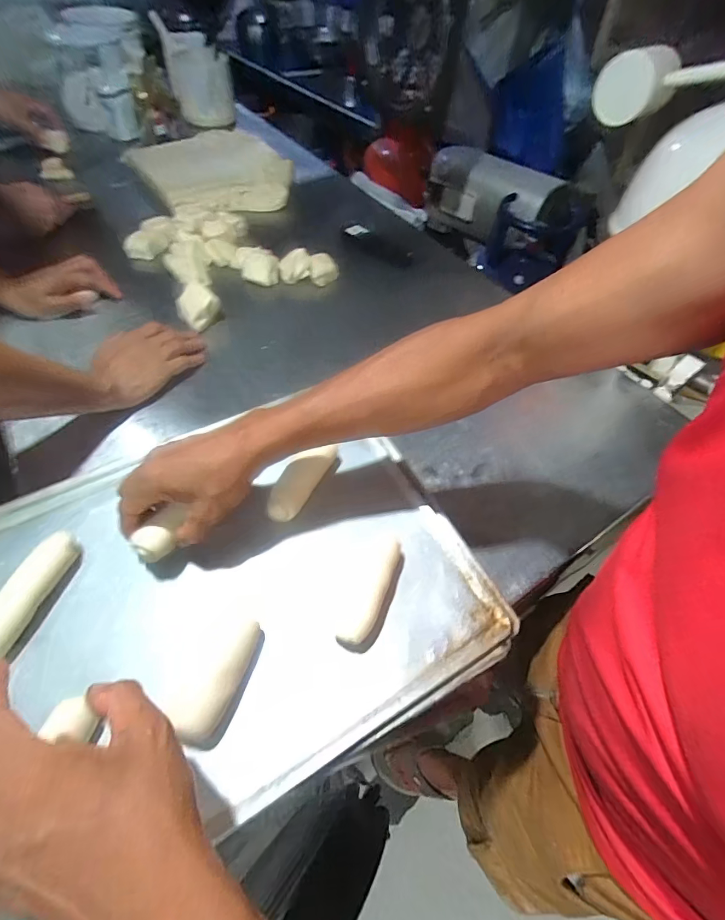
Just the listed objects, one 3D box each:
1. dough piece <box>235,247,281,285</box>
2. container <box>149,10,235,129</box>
[{"bbox_3d":[-0.192,-0.354,0.776,0.075,0.040,0.057,-3,53,-8],"label":"dough piece"},{"bbox_3d":[-0.460,-1.078,1.188,0.172,0.196,0.130,-10,55,-13],"label":"container"}]

